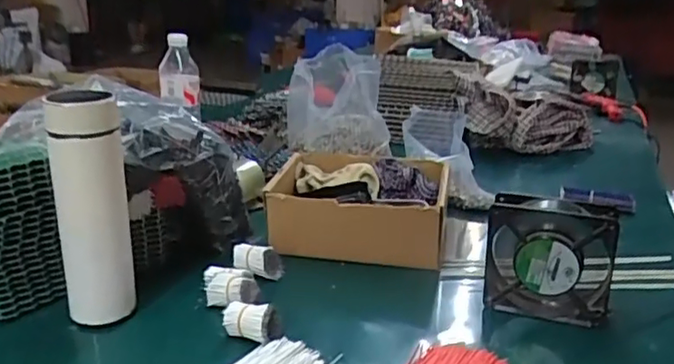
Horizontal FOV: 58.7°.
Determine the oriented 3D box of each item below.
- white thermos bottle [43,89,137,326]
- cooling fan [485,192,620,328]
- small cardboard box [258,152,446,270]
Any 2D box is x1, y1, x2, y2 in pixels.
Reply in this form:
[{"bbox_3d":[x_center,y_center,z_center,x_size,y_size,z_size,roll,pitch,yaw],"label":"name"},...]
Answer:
[{"bbox_3d":[-0.229,0.035,0.563,0.064,0.236,0.053,-6,20,-21],"label":"white thermos bottle"},{"bbox_3d":[0.213,0.077,0.603,0.119,0.119,0.043,5,19,11],"label":"cooling fan"},{"bbox_3d":[0.030,0.037,0.775,0.212,0.096,0.167,5,19,11],"label":"small cardboard box"}]

